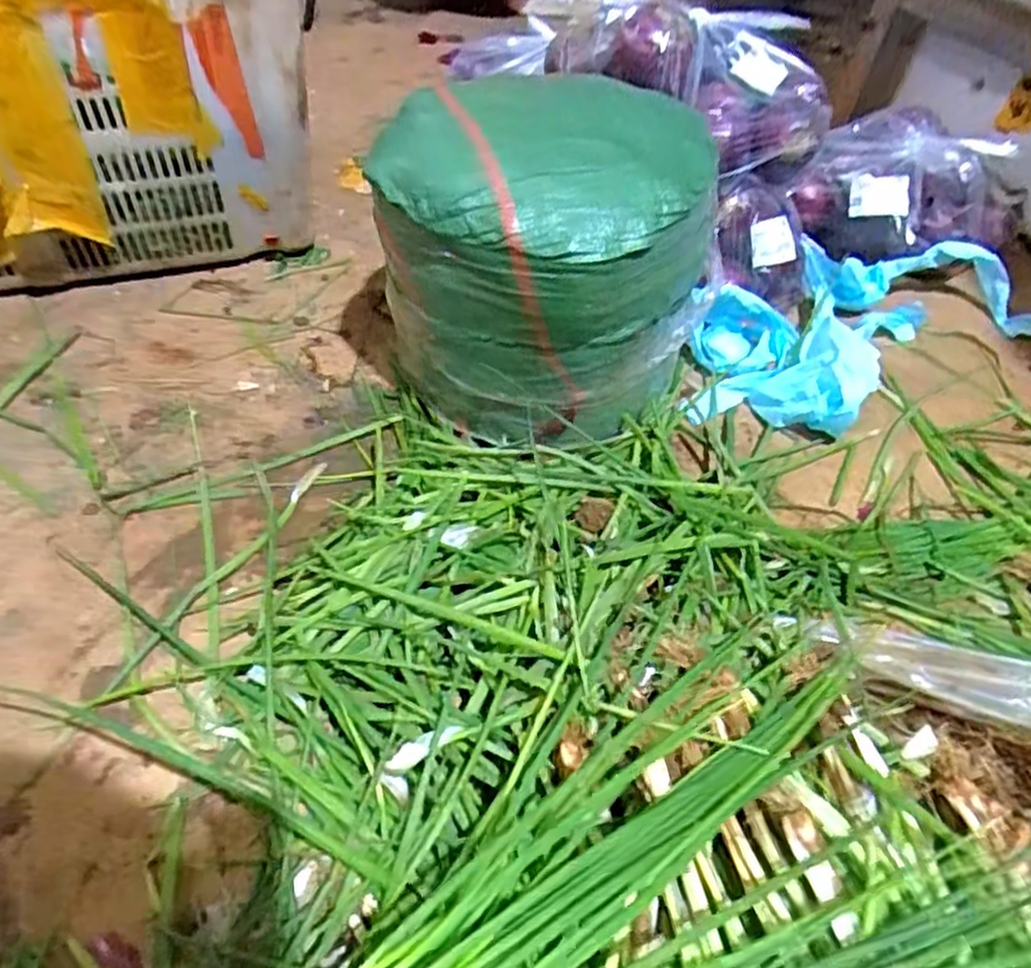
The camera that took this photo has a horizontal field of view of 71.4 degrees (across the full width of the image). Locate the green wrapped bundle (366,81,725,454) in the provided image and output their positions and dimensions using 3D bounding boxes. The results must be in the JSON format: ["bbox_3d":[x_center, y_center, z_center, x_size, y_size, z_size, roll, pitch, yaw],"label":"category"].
[{"bbox_3d":[0.031,-0.209,0.684,0.277,0.259,0.268,29,54,15],"label":"green wrapped bundle"}]

